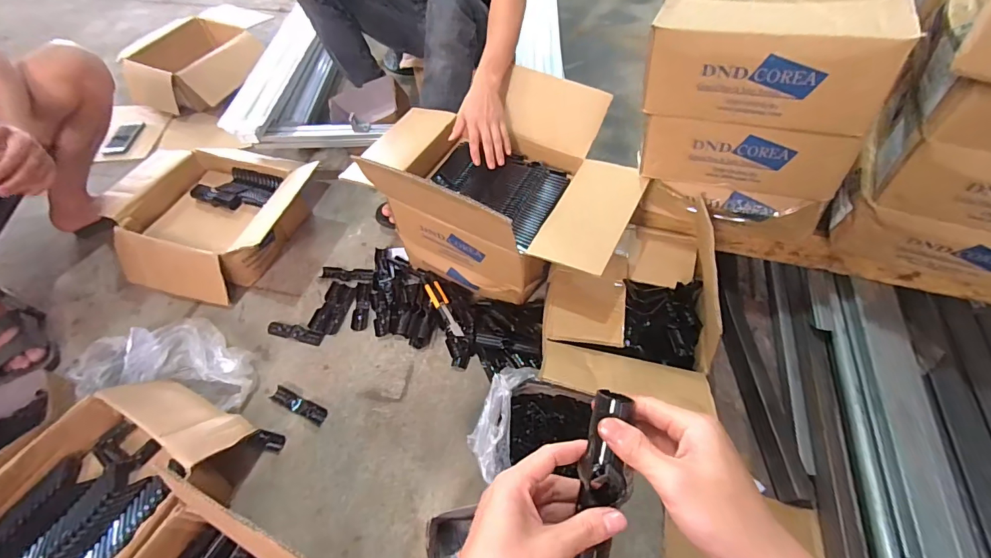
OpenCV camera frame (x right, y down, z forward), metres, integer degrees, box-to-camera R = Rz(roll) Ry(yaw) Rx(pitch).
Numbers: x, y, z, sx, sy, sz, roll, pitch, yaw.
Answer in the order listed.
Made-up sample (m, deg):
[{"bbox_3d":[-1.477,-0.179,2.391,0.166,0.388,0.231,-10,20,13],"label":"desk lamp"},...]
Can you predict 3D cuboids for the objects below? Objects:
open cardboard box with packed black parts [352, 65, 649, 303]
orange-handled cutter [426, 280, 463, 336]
[{"bbox_3d":[0.012,-0.185,0.929,0.530,0.305,0.386,20,58,17],"label":"open cardboard box with packed black parts"},{"bbox_3d":[-0.113,0.070,0.977,0.035,0.026,0.147,-22,56,-11],"label":"orange-handled cutter"}]

